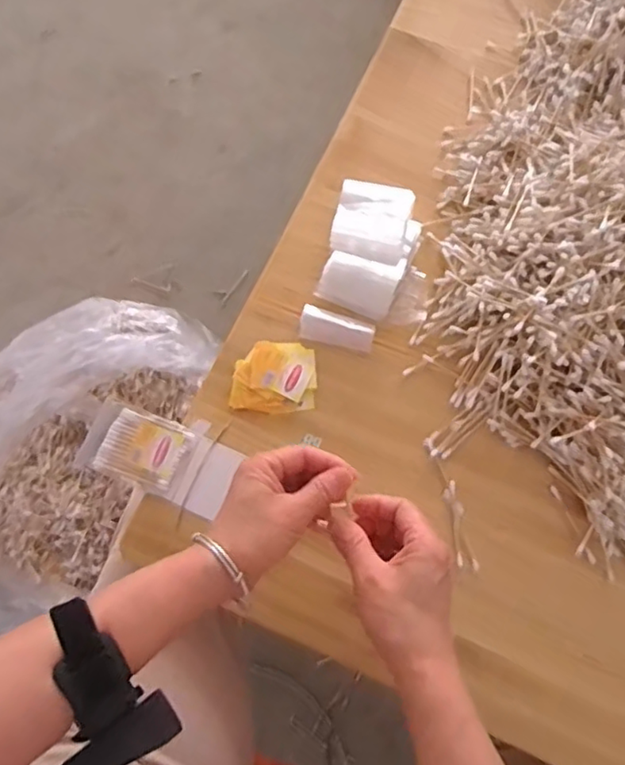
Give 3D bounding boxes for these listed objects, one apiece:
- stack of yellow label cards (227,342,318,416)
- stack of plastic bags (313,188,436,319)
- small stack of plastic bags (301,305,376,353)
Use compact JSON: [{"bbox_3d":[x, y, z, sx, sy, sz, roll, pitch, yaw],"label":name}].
[{"bbox_3d":[-0.033,-0.005,0.544,0.072,0.011,0.061,6,71,0],"label":"stack of yellow label cards"},{"bbox_3d":[0.060,-0.144,0.576,0.078,0.032,0.084,15,72,3],"label":"stack of plastic bags"},{"bbox_3d":[0.022,-0.047,0.553,0.066,0.011,0.028,17,72,4],"label":"small stack of plastic bags"}]

